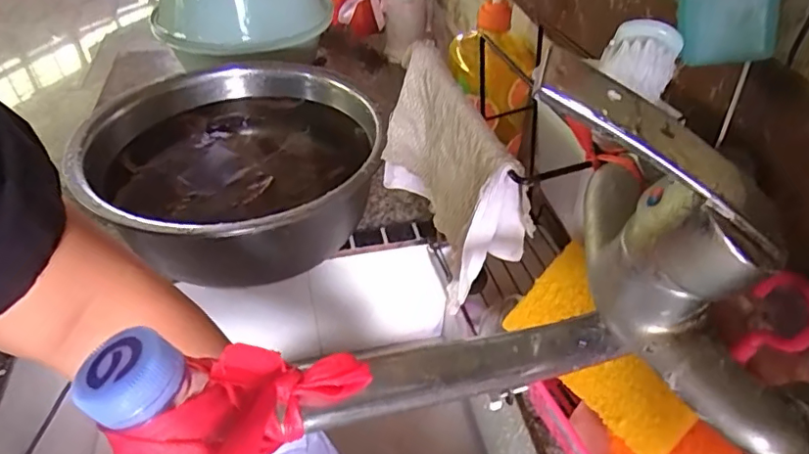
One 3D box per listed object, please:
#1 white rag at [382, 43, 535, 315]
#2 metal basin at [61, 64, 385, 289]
[{"bbox_3d":[0.028,-0.042,0.416,0.045,0.129,0.175,-16,44,-18],"label":"white rag"},{"bbox_3d":[-0.180,-0.076,0.648,0.310,0.105,0.291,1,41,0],"label":"metal basin"}]

